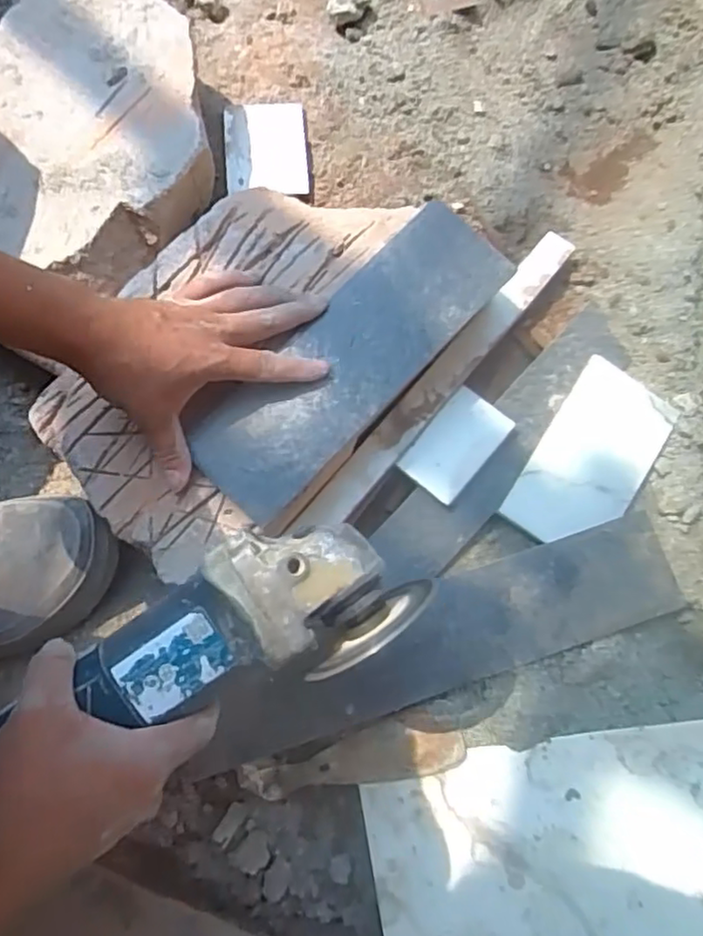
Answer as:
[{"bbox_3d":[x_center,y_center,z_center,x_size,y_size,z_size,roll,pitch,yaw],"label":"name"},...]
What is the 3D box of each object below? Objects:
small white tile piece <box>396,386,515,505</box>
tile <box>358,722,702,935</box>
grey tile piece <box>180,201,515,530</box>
[{"bbox_3d":[0.085,-0.018,0.530,0.053,0.011,0.089,41,87,2],"label":"small white tile piece"},{"bbox_3d":[0.161,0.279,0.452,0.285,0.009,0.164,-13,76,1],"label":"tile"},{"bbox_3d":[-0.001,-0.082,0.473,0.092,0.009,0.264,43,82,7],"label":"grey tile piece"}]

